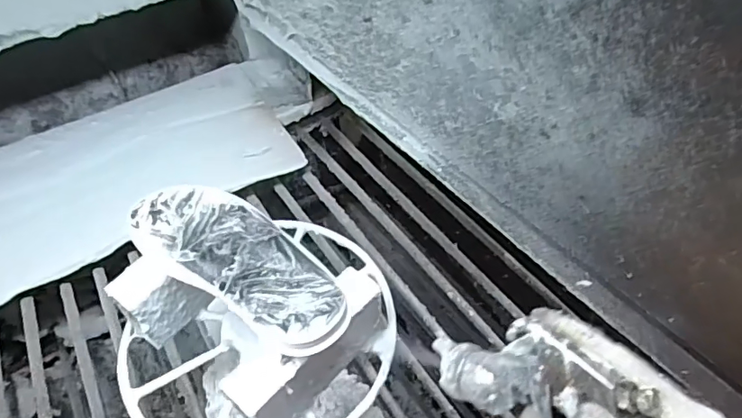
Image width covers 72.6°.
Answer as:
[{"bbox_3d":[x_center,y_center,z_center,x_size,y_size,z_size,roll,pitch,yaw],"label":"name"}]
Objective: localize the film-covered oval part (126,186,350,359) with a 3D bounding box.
[{"bbox_3d":[-0.111,0.041,0.437,0.222,0.030,0.083,27,56,28],"label":"film-covered oval part"}]

